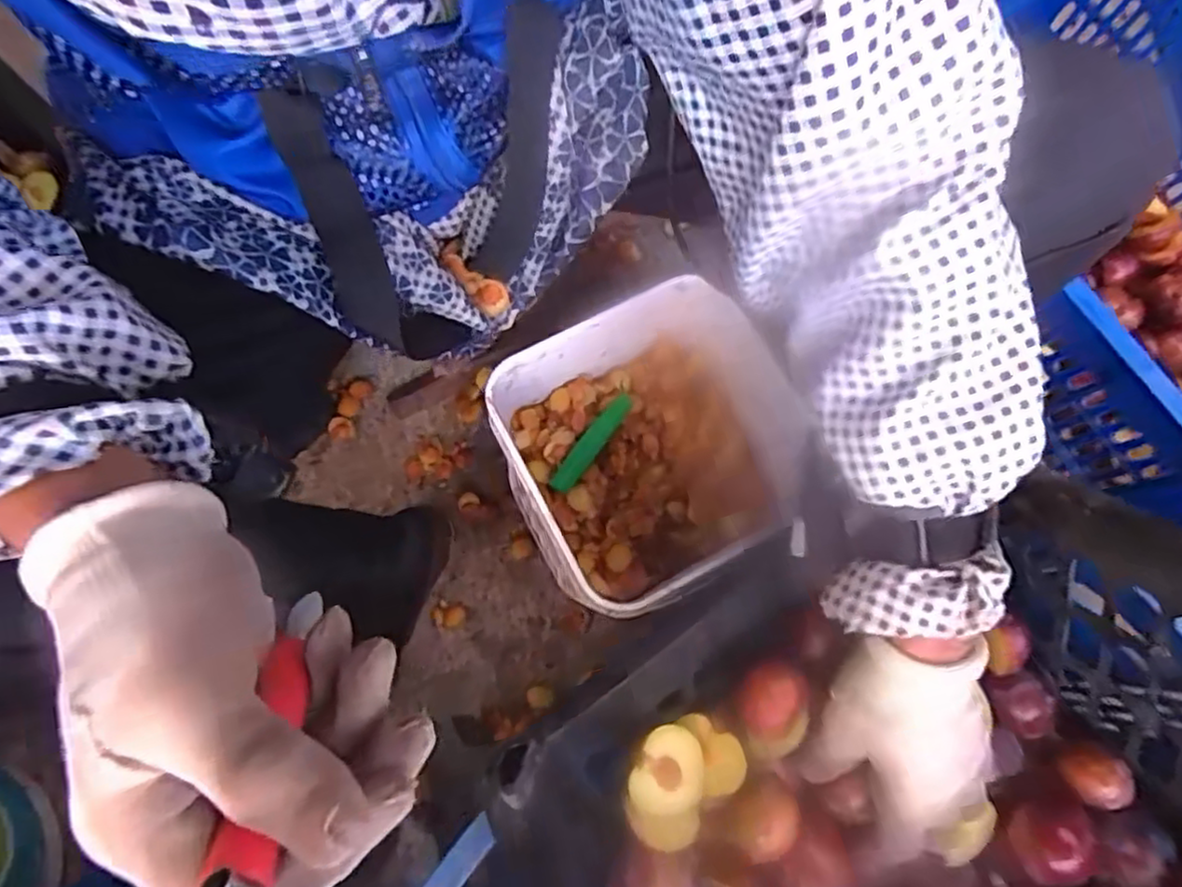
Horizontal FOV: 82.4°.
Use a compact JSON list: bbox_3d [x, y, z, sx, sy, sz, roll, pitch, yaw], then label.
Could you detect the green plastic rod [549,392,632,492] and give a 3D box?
[{"bbox_3d":[0.001,-0.001,0.618,0.019,0.010,0.109,34,75,9],"label":"green plastic rod"}]

